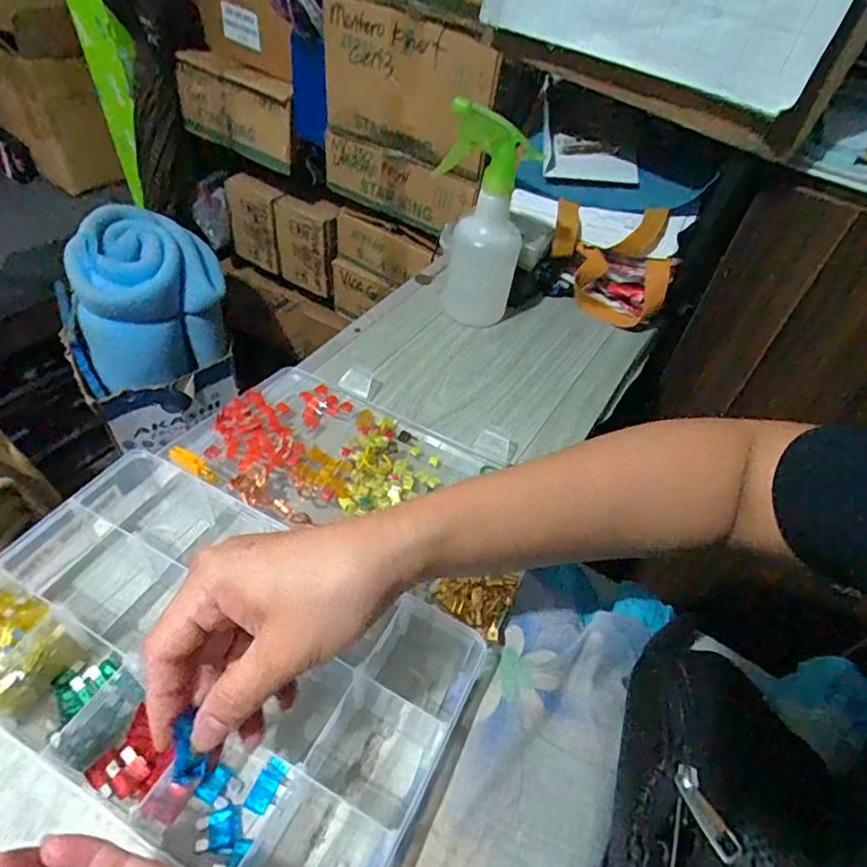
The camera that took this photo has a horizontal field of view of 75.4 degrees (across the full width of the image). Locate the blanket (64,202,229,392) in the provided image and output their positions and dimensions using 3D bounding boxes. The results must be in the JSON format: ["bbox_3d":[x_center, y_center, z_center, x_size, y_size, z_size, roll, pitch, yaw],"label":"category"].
[{"bbox_3d":[-0.509,-0.243,1.012,0.250,0.259,0.154,-29,56,-29],"label":"blanket"}]

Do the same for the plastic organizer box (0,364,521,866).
[{"bbox_3d":[-0.087,0.082,0.386,0.280,0.056,0.336,25,49,16],"label":"plastic organizer box"}]

